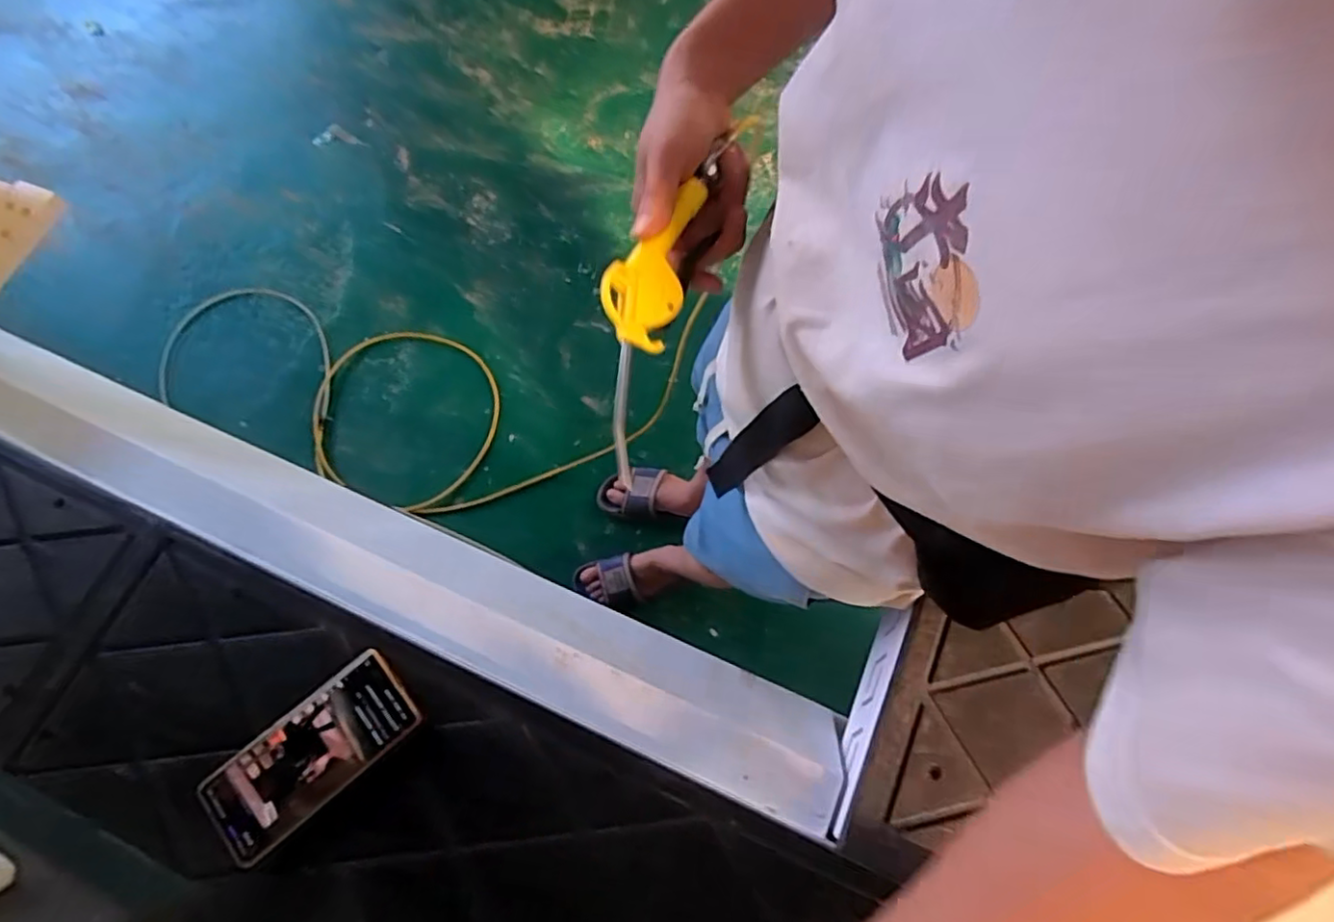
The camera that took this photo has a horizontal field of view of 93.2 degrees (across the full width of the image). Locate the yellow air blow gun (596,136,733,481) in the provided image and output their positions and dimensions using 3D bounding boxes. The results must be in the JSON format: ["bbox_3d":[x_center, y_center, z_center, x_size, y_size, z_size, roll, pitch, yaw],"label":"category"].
[{"bbox_3d":[-0.017,-0.108,0.426,0.047,0.027,0.235,14,80,6],"label":"yellow air blow gun"}]

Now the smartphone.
[{"bbox_3d":[-0.284,0.234,0.507,0.163,0.017,0.077,-40,75,-12],"label":"smartphone"}]

